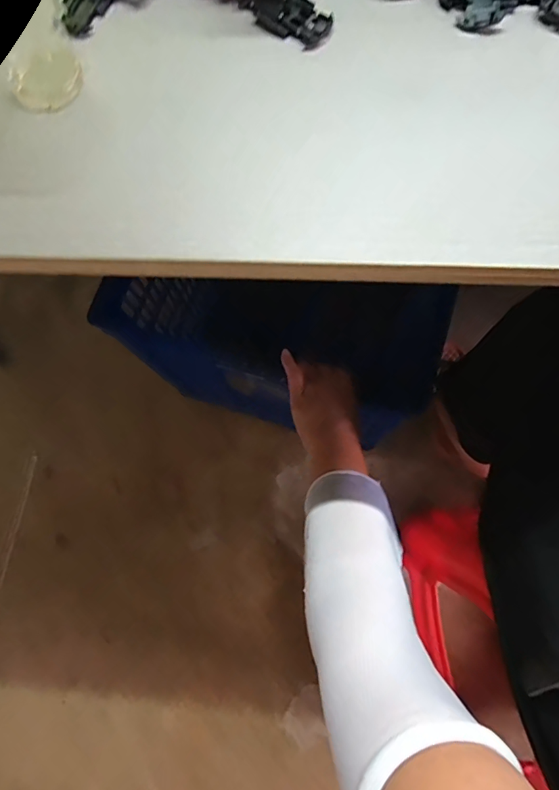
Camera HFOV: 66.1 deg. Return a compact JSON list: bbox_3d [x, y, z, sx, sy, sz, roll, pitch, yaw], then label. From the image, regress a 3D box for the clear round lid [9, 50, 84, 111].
[{"bbox_3d":[-0.141,-0.193,0.265,0.042,0.007,0.034,-39,78,-5],"label":"clear round lid"}]

